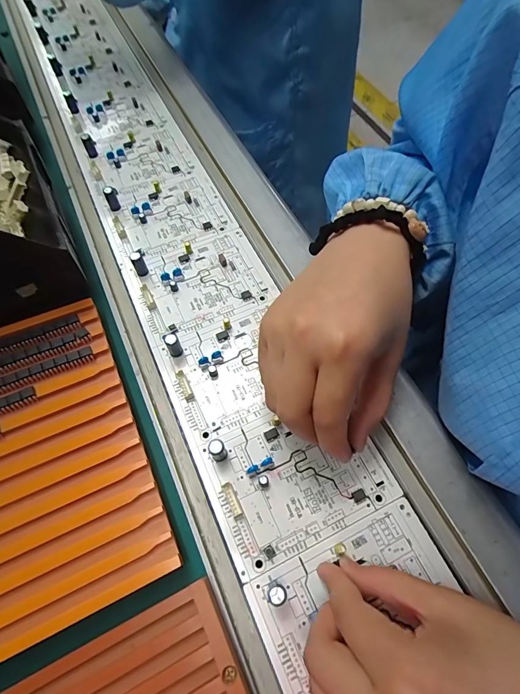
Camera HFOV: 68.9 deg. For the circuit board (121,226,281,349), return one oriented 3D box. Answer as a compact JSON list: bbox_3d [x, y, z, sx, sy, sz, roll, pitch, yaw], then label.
[{"bbox_3d":[-0.051,-0.056,0.316,0.111,0.013,0.083,-24,66,-10],"label":"circuit board"}]

